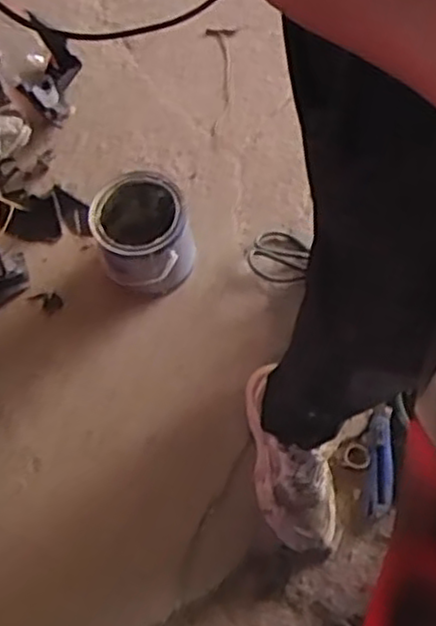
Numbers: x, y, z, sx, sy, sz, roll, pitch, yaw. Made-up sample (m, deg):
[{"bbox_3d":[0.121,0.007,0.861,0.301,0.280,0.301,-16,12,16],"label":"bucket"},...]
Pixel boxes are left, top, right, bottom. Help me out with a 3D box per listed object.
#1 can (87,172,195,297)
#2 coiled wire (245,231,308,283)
[{"bbox_3d":[-0.122,-0.128,1.234,0.155,0.161,0.175,-20,66,-4],"label":"can"},{"bbox_3d":[0.104,-0.095,1.254,0.107,0.036,0.083,22,70,14],"label":"coiled wire"}]

